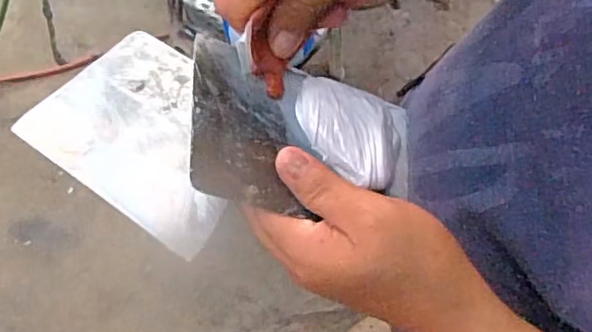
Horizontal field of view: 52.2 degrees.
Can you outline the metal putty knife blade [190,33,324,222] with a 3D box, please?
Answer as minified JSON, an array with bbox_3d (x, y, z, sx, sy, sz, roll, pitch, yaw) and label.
[{"bbox_3d":[-0.024,-0.023,0.327,0.065,0.004,0.098,11,58,-24],"label":"metal putty knife blade"}]

